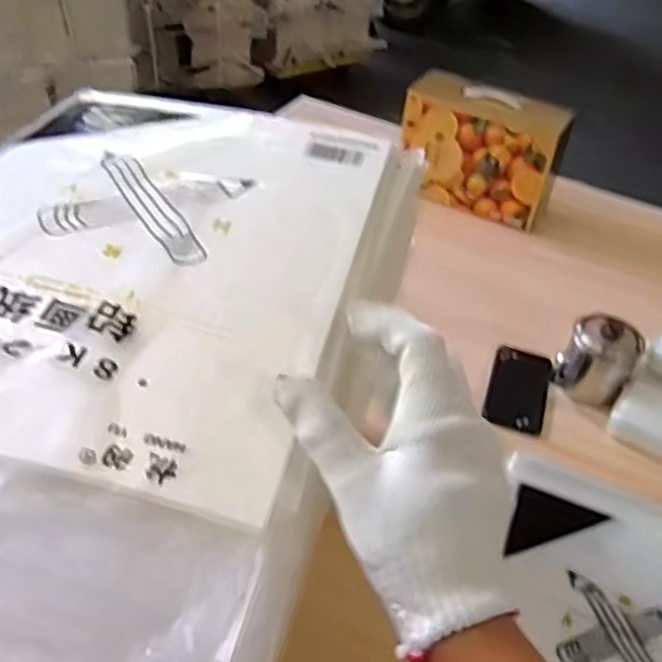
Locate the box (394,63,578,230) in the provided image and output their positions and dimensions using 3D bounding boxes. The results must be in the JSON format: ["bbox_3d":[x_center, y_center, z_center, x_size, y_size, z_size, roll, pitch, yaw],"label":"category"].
[{"bbox_3d":[0.260,-0.310,1.223,0.269,0.191,0.119,21,44,16],"label":"box"}]

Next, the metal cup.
[{"bbox_3d":[0.352,0.038,0.934,0.089,0.097,0.079,31,47,25],"label":"metal cup"}]

